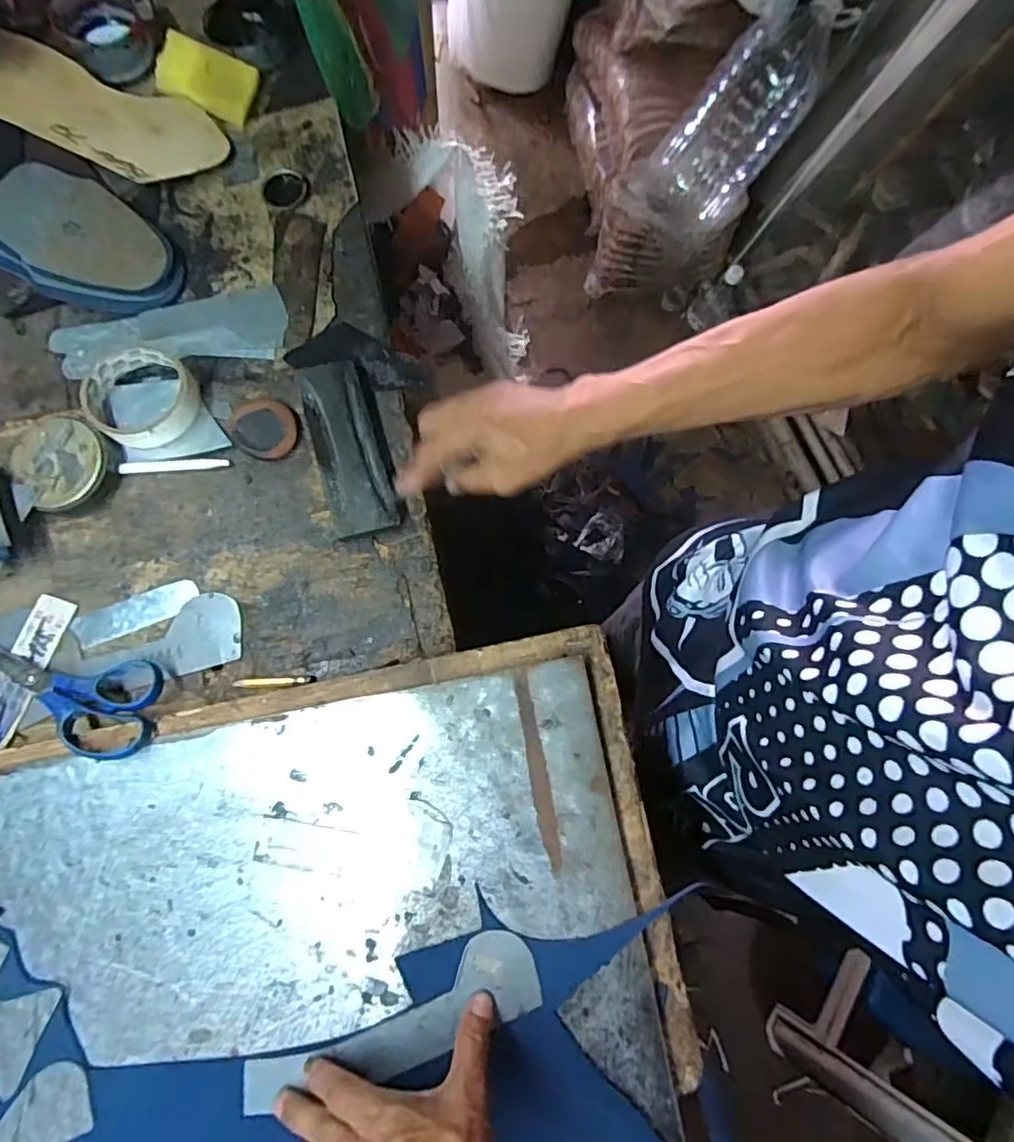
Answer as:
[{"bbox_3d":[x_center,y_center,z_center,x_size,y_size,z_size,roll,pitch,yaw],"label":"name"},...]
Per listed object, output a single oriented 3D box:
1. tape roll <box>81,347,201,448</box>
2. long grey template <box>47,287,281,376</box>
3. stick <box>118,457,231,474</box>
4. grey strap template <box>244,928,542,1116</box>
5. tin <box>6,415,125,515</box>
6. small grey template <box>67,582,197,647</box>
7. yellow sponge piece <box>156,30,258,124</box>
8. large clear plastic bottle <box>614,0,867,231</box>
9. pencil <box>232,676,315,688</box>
[{"bbox_3d":[-0.301,-0.144,0.500,0.082,0.023,0.086,0,78,-1],"label":"tape roll"},{"bbox_3d":[-0.302,-0.214,0.545,0.200,0.007,0.071,-12,79,-6],"label":"long grey template"},{"bbox_3d":[-0.274,-0.087,0.497,0.087,0.004,0.010,-3,78,-2],"label":"stick"},{"bbox_3d":[-0.074,0.307,0.402,0.201,0.008,0.052,-27,80,-5],"label":"grey strap template"},{"bbox_3d":[-0.363,-0.084,0.485,0.083,0.025,0.075,10,78,1],"label":"tin"},{"bbox_3d":[-0.293,0.033,0.476,0.097,0.004,0.027,-21,79,-5],"label":"small grey template"},{"bbox_3d":[-0.287,-0.475,0.579,0.082,0.008,0.054,16,101,-20],"label":"yellow sponge piece"},{"bbox_3d":[0.459,-0.892,1.213,0.479,0.190,0.188,-38,78,37],"label":"large clear plastic bottle"},{"bbox_3d":[-0.180,0.086,0.465,0.063,0.007,0.007,-2,78,-2],"label":"pencil"}]

